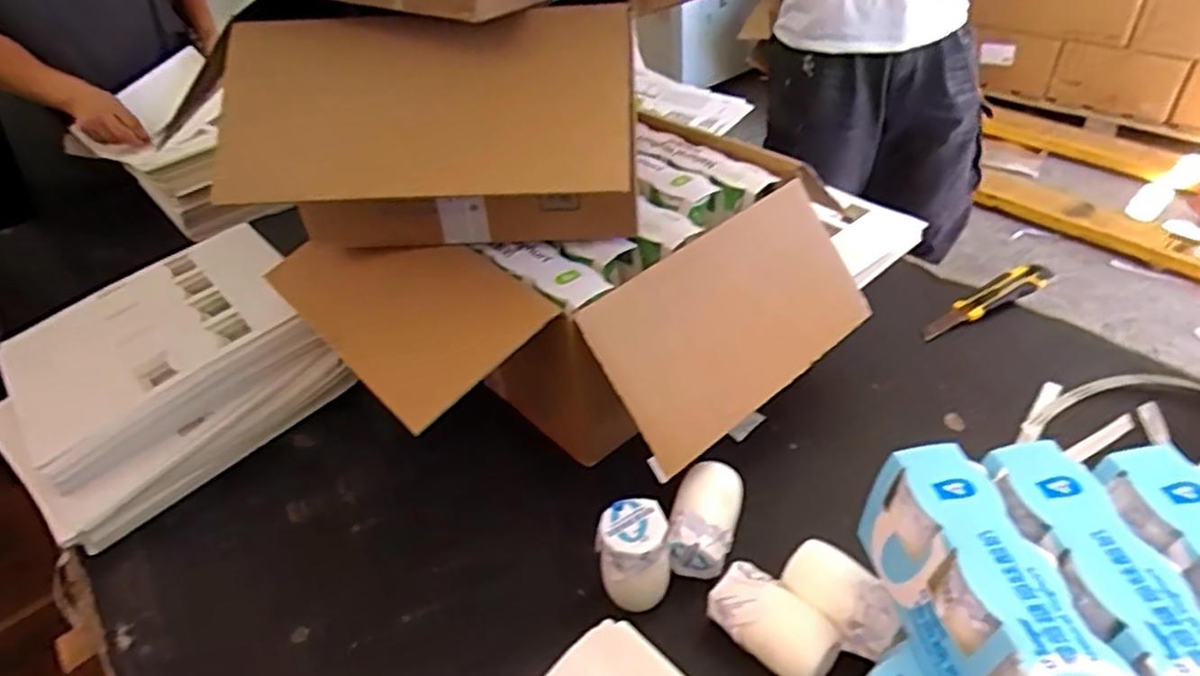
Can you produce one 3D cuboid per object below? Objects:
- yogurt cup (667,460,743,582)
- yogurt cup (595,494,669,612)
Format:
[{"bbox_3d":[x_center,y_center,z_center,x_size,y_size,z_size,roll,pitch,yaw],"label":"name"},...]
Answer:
[{"bbox_3d":[0.096,0.164,0.657,0.054,0.051,0.096,8,42,16],"label":"yogurt cup"},{"bbox_3d":[0.028,0.184,0.612,0.061,0.087,0.050,-8,40,-2],"label":"yogurt cup"}]

